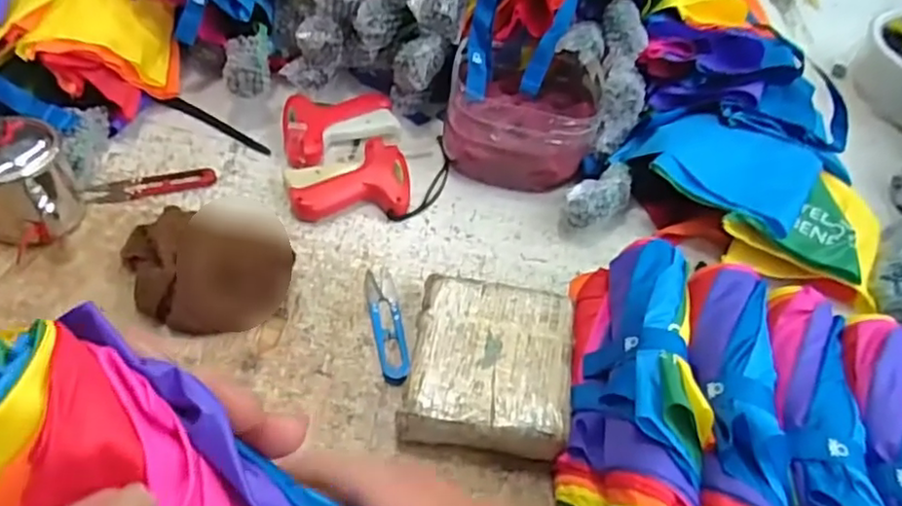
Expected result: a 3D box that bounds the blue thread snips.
[{"bbox_3d":[-0.055,0.059,0.539,0.026,0.004,0.116,-6,49,-10],"label":"blue thread snips"}]

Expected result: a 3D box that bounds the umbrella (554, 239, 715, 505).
[{"bbox_3d":[0.130,0.085,0.452,0.082,0.084,0.233,11,48,4],"label":"umbrella"}]

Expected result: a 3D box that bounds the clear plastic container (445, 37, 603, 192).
[{"bbox_3d":[0.078,-0.160,0.687,0.153,0.085,0.174,9,48,3],"label":"clear plastic container"}]

